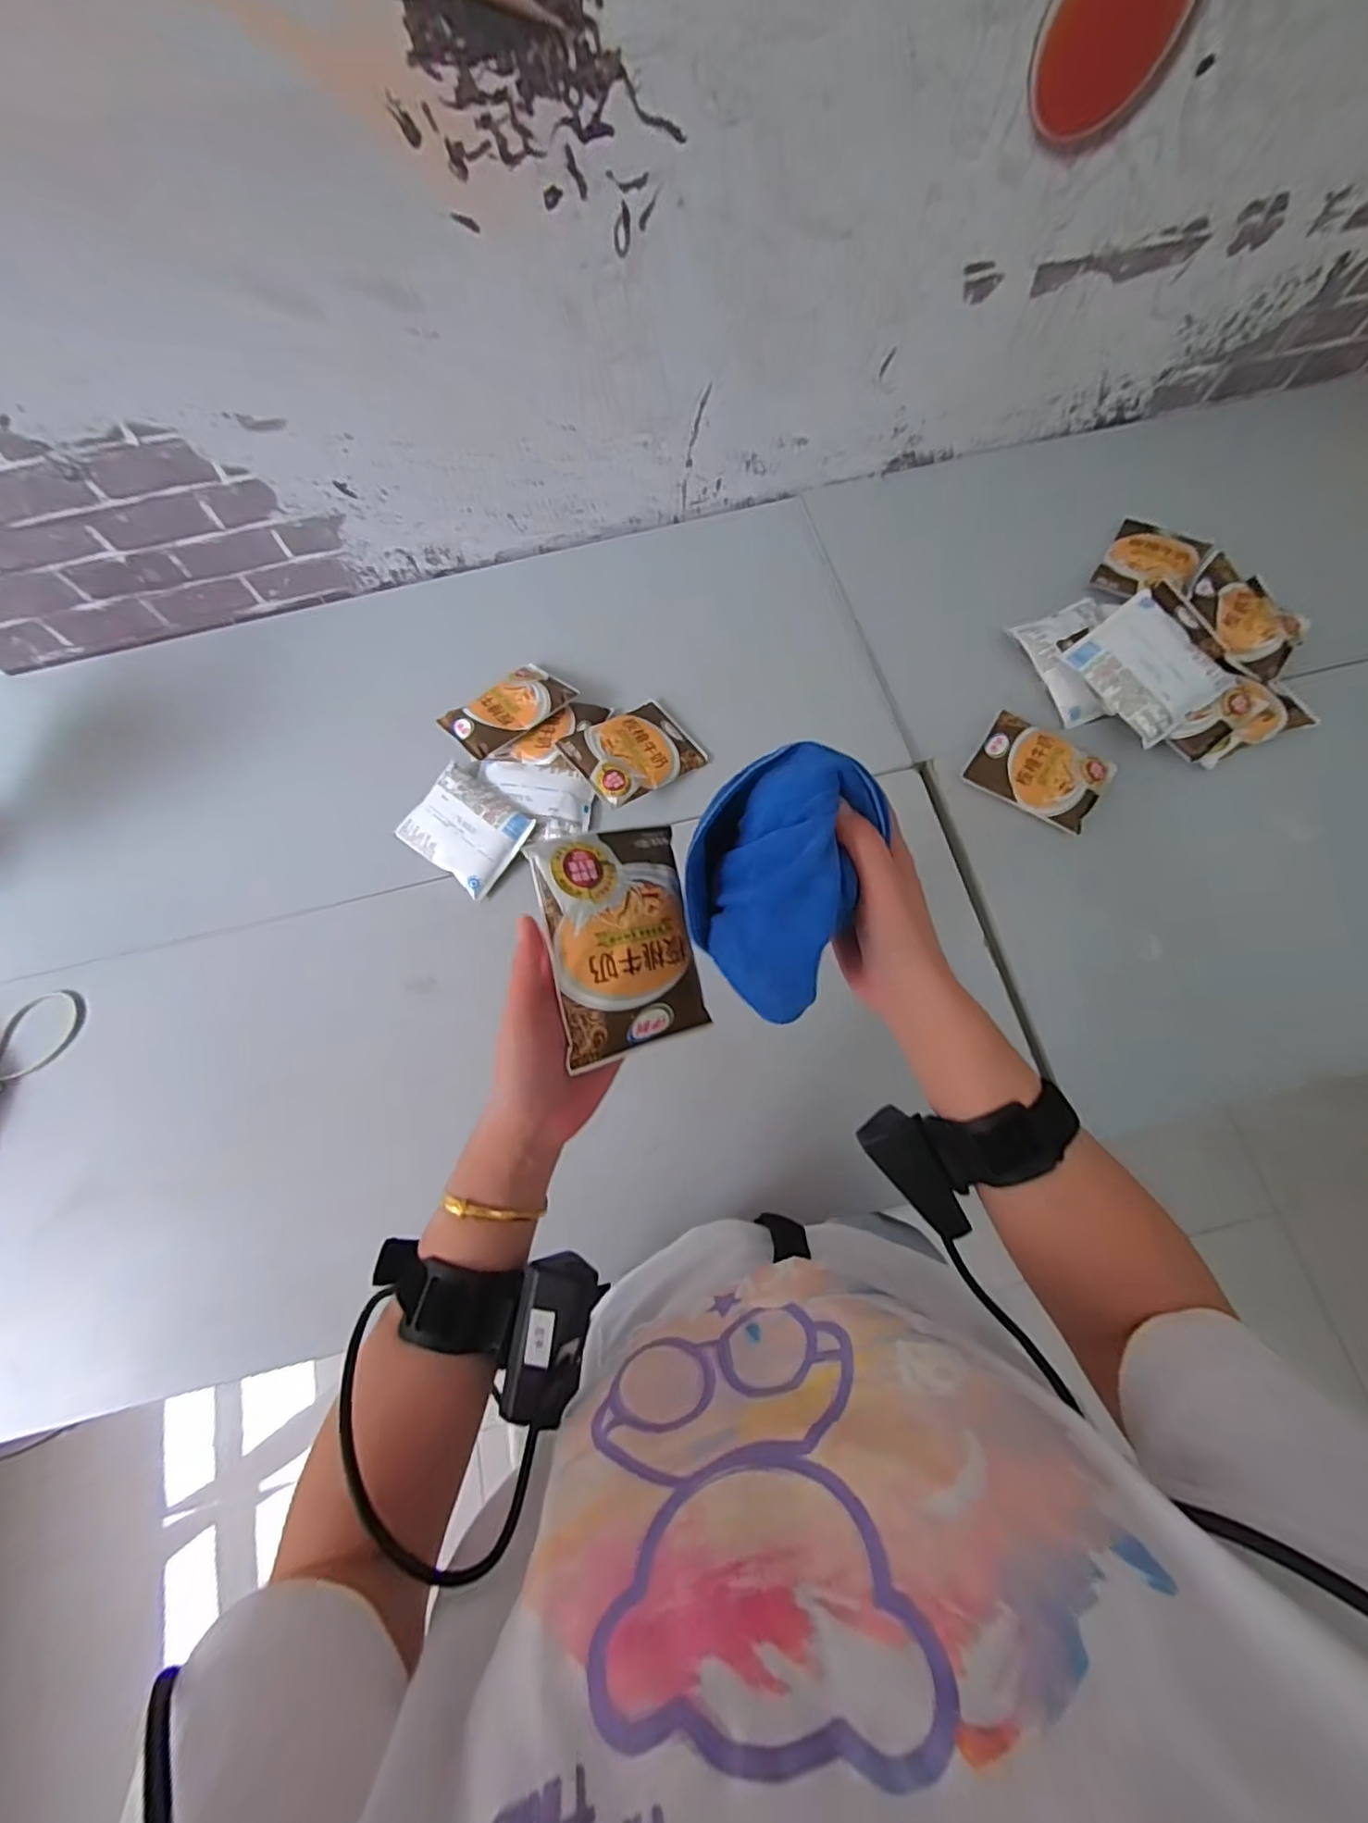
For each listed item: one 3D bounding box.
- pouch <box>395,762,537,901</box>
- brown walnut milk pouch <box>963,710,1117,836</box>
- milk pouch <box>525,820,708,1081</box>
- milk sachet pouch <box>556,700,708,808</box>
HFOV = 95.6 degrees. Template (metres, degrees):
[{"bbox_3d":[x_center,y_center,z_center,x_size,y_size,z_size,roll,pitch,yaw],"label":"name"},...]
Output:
[{"bbox_3d":[-0.221,-0.084,0.626,0.121,0.023,0.092,37,78,11],"label":"pouch"},{"bbox_3d":[0.364,-0.144,0.635,0.123,0.014,0.088,33,77,10],"label":"brown walnut milk pouch"},{"bbox_3d":[-0.033,0.017,0.362,0.090,0.016,0.127,-14,91,-34],"label":"milk pouch"},{"bbox_3d":[-0.050,-0.168,0.640,0.127,0.015,0.094,-32,77,-26],"label":"milk sachet pouch"}]

